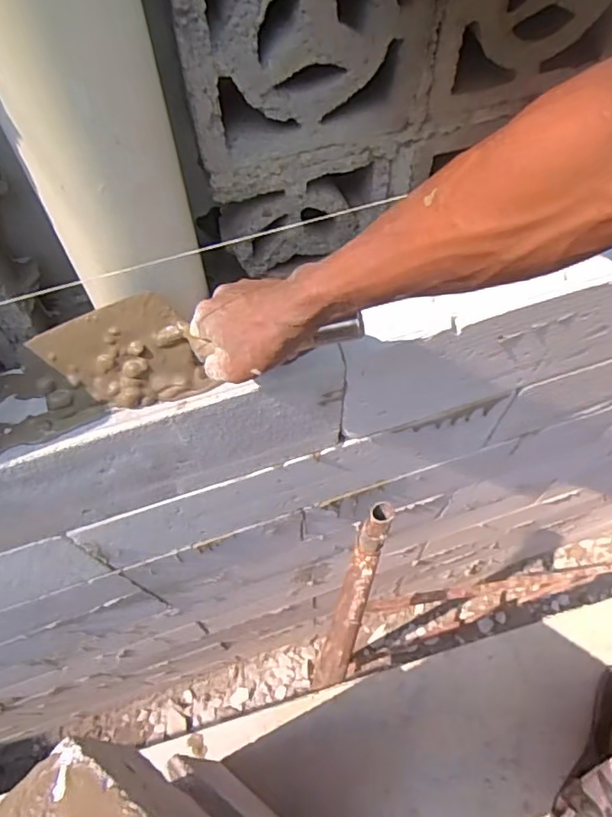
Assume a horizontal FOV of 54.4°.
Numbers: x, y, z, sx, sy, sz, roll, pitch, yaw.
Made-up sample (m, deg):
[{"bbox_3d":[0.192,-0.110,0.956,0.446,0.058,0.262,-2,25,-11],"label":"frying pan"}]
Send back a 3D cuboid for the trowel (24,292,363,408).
[{"bbox_3d":[-0.083,-0.050,0.499,0.262,0.095,0.054,-5,62,12],"label":"trowel"}]

